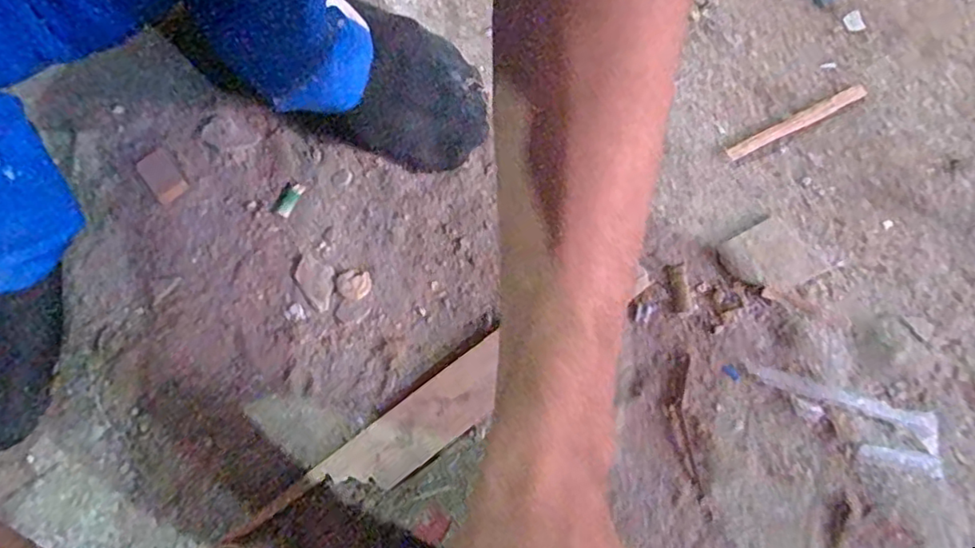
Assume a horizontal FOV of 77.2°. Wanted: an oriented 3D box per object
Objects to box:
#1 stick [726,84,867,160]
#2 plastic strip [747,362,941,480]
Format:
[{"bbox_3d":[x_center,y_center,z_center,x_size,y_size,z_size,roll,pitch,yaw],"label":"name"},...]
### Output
[{"bbox_3d":[0.218,-0.108,0.428,0.117,0.007,0.011,-28,71,-9],"label":"stick"},{"bbox_3d":[0.210,0.085,0.361,0.113,0.004,0.038,15,70,7],"label":"plastic strip"}]

